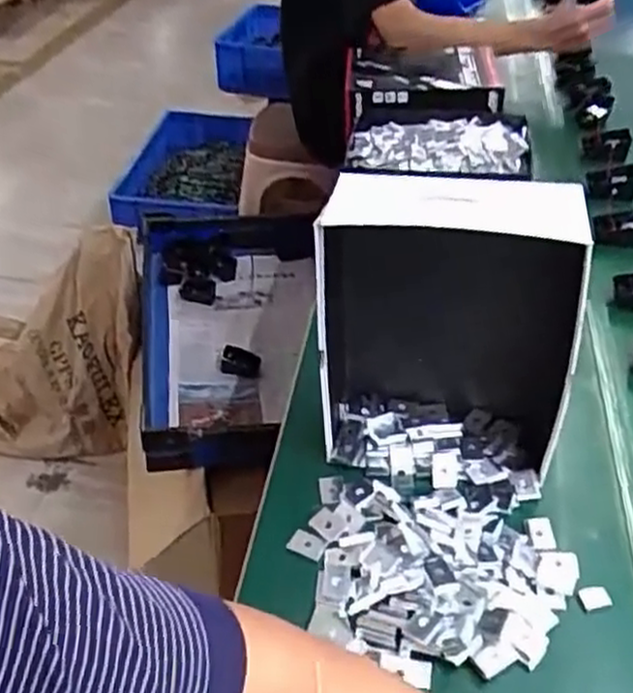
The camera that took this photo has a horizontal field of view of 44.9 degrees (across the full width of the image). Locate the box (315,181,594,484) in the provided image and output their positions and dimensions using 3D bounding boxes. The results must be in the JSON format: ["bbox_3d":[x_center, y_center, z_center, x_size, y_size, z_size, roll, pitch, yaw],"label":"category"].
[{"bbox_3d":[0.106,-0.014,0.629,0.205,0.233,0.090,5,40,6],"label":"box"}]

